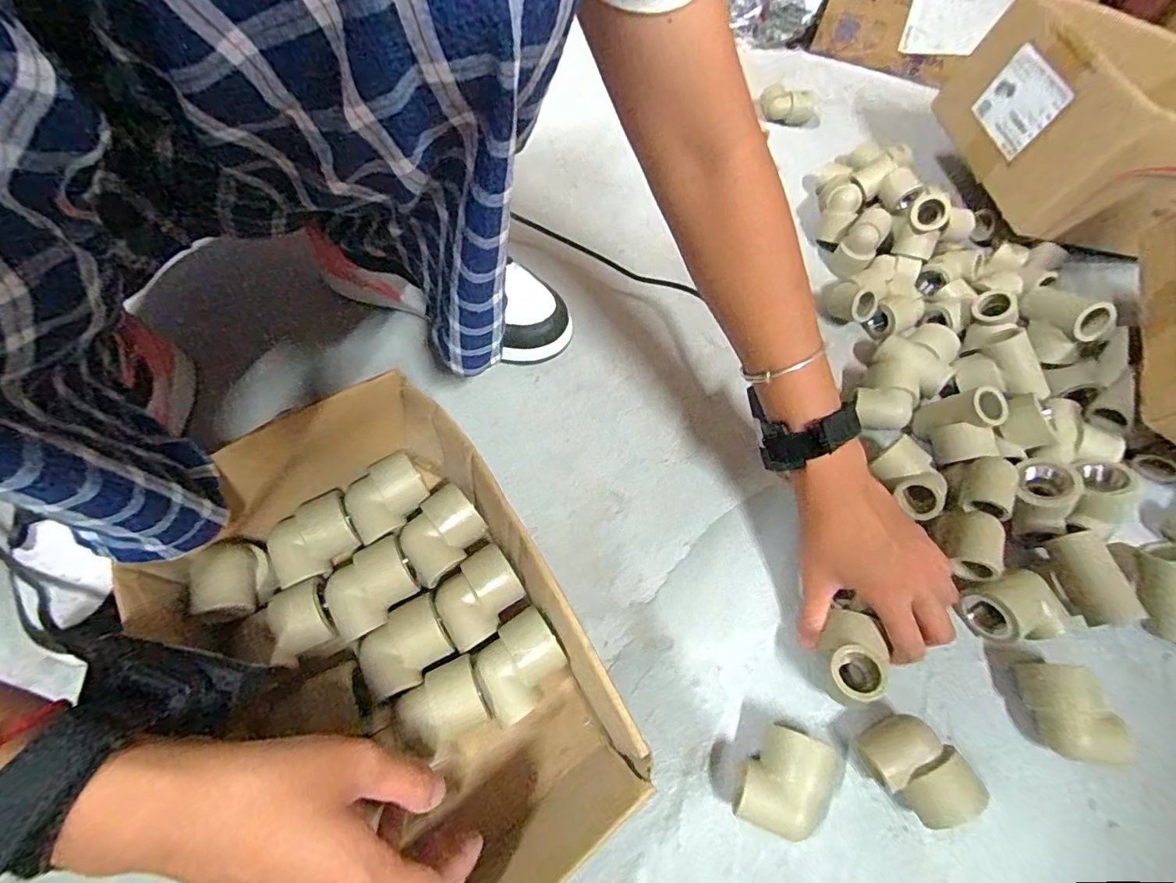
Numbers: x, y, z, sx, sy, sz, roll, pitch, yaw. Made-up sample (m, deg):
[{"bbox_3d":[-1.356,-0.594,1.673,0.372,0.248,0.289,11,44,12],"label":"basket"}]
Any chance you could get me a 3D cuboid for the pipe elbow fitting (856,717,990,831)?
[{"bbox_3d":[0.209,0.210,0.340,0.048,0.045,0.059,-33,72,-18],"label":"pipe elbow fitting"}]

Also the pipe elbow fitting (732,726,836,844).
[{"bbox_3d":[0.122,0.213,0.332,0.039,0.048,0.058,26,66,8],"label":"pipe elbow fitting"}]

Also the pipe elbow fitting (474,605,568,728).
[{"bbox_3d":[-0.044,0.148,0.350,0.056,0.051,0.054,-31,71,-17],"label":"pipe elbow fitting"}]

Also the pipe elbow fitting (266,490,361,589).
[{"bbox_3d":[-0.193,0.070,0.372,0.061,0.032,0.041,-38,73,-19],"label":"pipe elbow fitting"}]

